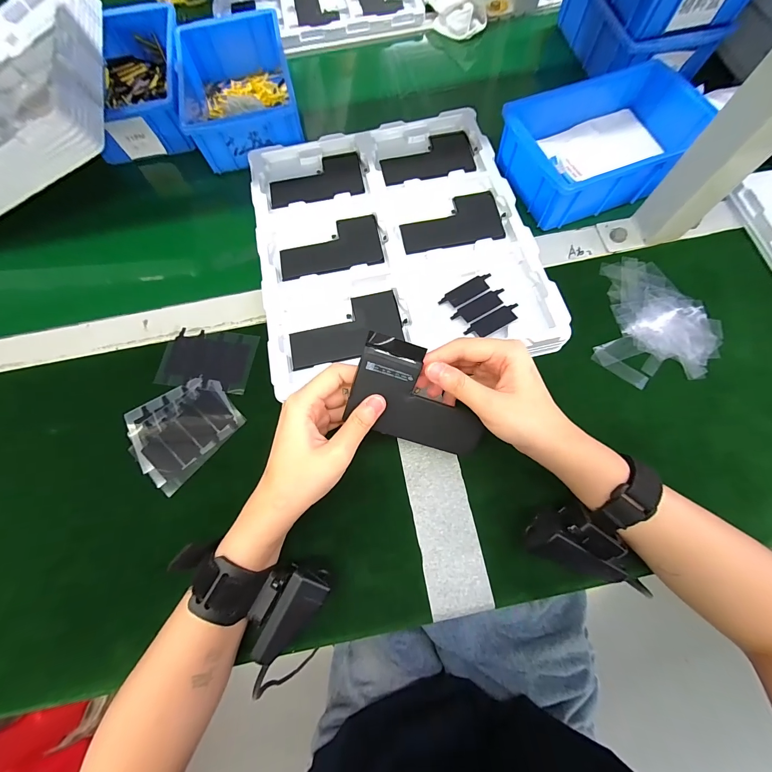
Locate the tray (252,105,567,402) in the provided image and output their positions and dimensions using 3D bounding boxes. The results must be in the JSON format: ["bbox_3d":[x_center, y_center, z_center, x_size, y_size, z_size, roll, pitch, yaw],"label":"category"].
[{"bbox_3d":[0.004,-0.156,0.355,0.272,0.030,0.307,-13,71,-2],"label":"tray"}]

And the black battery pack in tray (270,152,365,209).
[{"bbox_3d":[-0.081,-0.238,0.381,0.106,0.005,0.066,-12,71,-2],"label":"black battery pack in tray"}]

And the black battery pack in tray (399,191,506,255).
[{"bbox_3d":[0.069,-0.175,0.351,0.108,0.006,0.066,-11,71,-1],"label":"black battery pack in tray"}]

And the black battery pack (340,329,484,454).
[{"bbox_3d":[0.030,0.010,0.247,0.110,0.006,0.070,17,107,-14],"label":"black battery pack"}]

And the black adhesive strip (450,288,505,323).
[{"bbox_3d":[0.090,-0.076,0.314,0.058,0.004,0.018,-31,73,-8],"label":"black adhesive strip"}]

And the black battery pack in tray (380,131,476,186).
[{"bbox_3d":[0.048,-0.264,0.382,0.107,0.009,0.066,-11,71,-1],"label":"black battery pack in tray"}]

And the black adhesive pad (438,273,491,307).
[{"bbox_3d":[0.079,-0.093,0.320,0.058,0.004,0.019,-32,73,-8],"label":"black adhesive pad"}]

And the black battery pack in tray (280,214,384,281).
[{"bbox_3d":[-0.059,-0.146,0.347,0.106,0.006,0.066,-12,71,-2],"label":"black battery pack in tray"}]

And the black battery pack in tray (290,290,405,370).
[{"bbox_3d":[-0.039,-0.054,0.316,0.106,0.004,0.058,-15,72,-2],"label":"black battery pack in tray"}]

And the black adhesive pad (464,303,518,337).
[{"bbox_3d":[0.100,-0.060,0.306,0.057,0.004,0.018,-30,73,-7],"label":"black adhesive pad"}]

